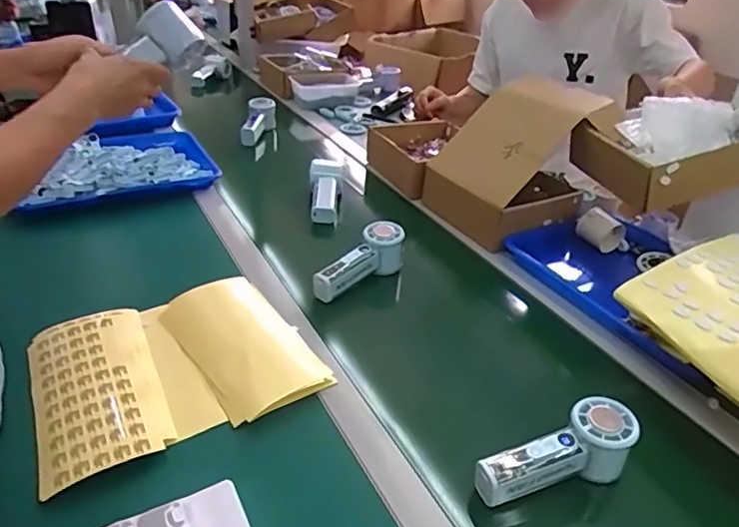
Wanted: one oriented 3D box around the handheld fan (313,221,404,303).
[{"bbox_3d":[-0.016,0.004,0.777,0.148,0.061,0.049,-36,47,-26],"label":"handheld fan"}]

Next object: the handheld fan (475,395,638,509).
[{"bbox_3d":[0.172,0.181,0.519,0.157,0.056,0.050,-19,37,-11],"label":"handheld fan"}]

